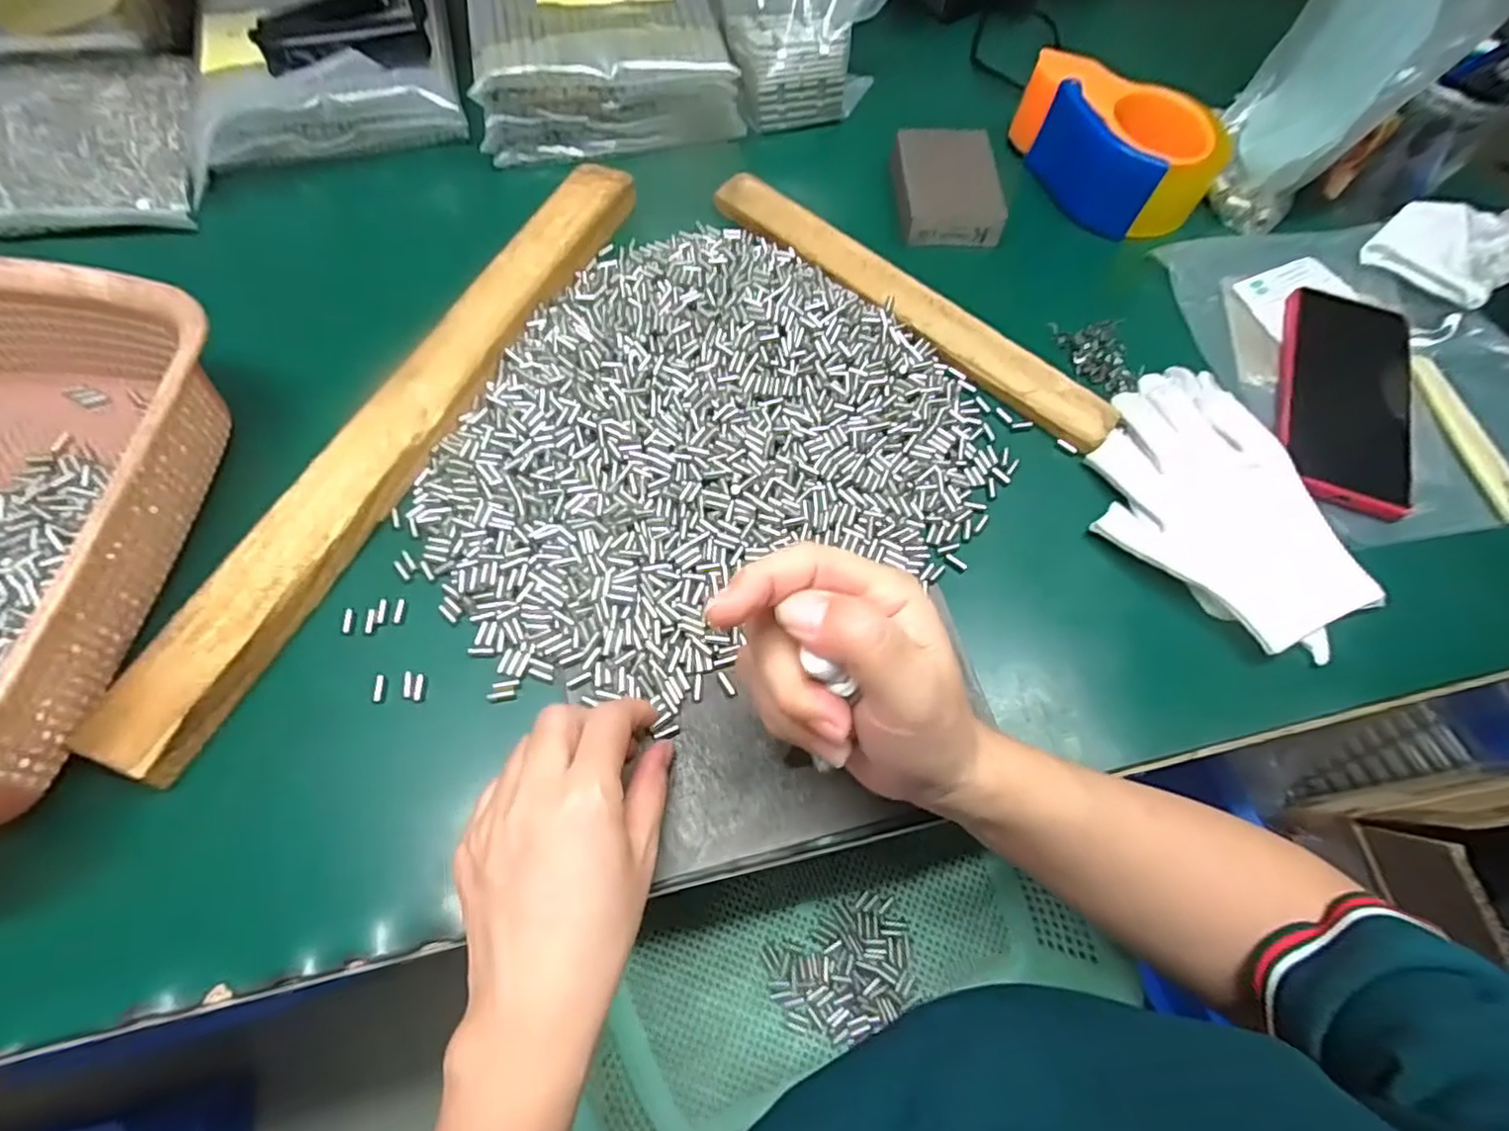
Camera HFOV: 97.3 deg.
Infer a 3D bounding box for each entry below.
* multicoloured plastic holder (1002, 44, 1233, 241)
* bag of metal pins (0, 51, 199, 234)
[{"bbox_3d":[0.267,-0.316,0.490,0.082,0.058,0.142,-34,72,-16],"label":"multicoloured plastic holder"},{"bbox_3d":[-0.480,-0.315,0.479,0.153,0.031,0.176,-6,67,-6],"label":"bag of metal pins"}]

